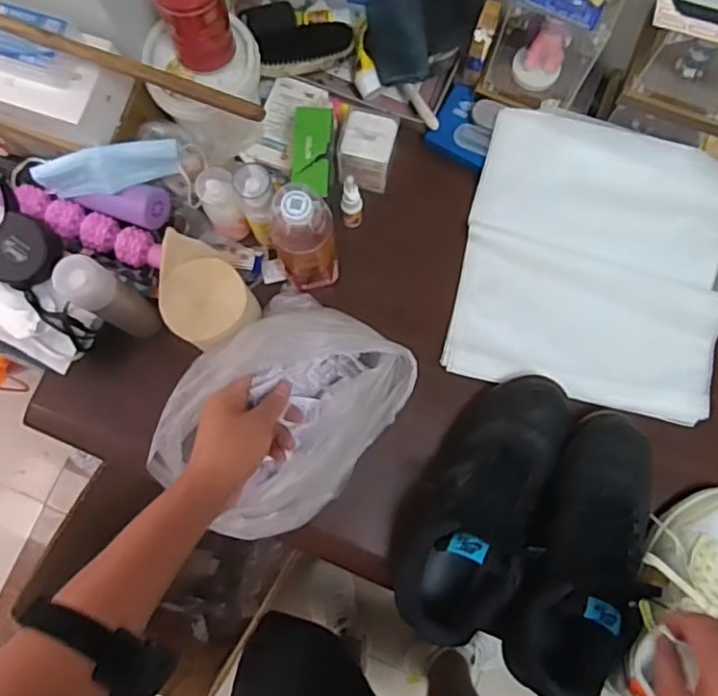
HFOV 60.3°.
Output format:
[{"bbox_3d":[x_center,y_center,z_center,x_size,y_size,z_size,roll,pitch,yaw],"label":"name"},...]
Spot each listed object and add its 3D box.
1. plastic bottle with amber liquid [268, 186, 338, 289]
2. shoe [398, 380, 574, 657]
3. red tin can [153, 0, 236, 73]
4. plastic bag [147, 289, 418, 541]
[{"bbox_3d":[-0.056,-0.116,0.672,0.065,0.177,0.053,-13,79,-2],"label":"plastic bottle with amber liquid"},{"bbox_3d":[0.137,0.159,0.663,0.116,0.127,0.299,29,81,6],"label":"shoe"},{"bbox_3d":[-0.168,-0.344,0.642,0.067,0.107,0.061,0,79,0],"label":"red tin can"},{"bbox_3d":[-0.082,0.066,0.643,0.192,0.161,0.242,36,81,7],"label":"plastic bag"}]

